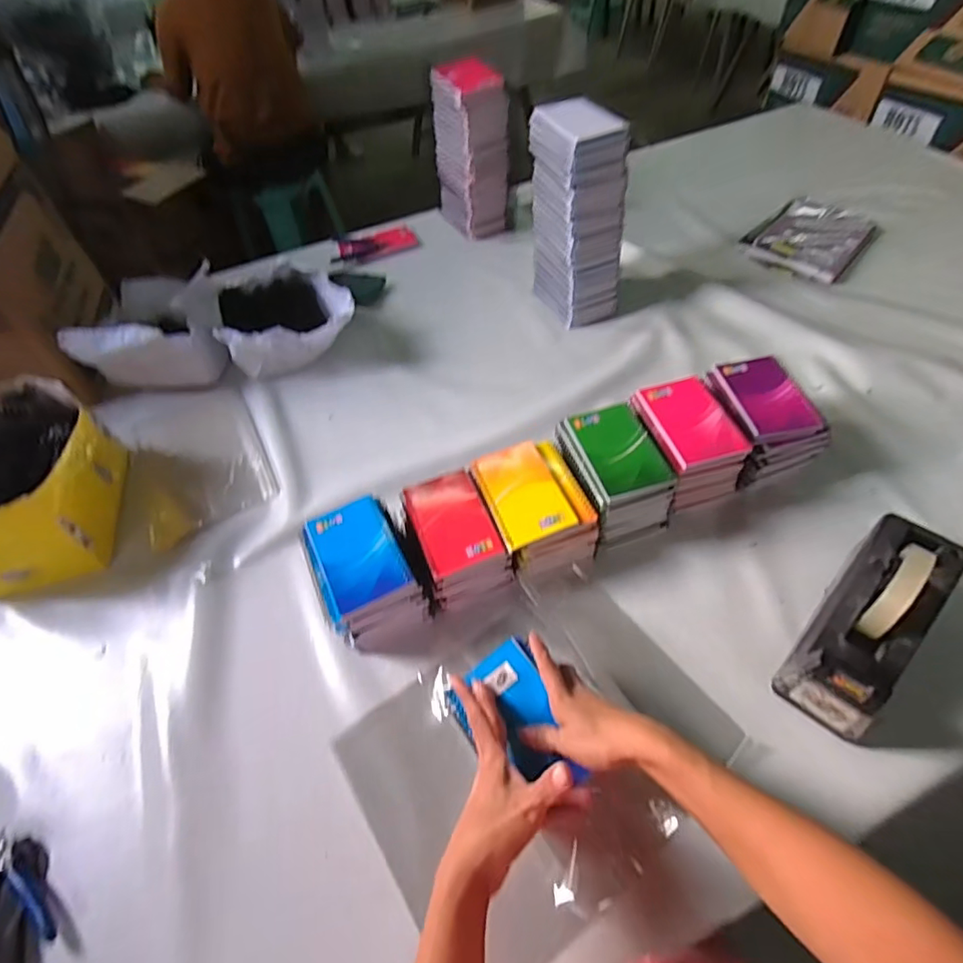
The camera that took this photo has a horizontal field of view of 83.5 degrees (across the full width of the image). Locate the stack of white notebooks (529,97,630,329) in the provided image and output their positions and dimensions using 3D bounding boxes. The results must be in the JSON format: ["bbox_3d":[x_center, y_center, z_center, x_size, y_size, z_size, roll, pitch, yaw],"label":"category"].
[{"bbox_3d":[0.147,-0.398,0.828,0.100,0.281,0.144,-26,56,-14],"label":"stack of white notebooks"}]

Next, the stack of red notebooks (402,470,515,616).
[{"bbox_3d":[-0.033,0.068,0.641,0.094,0.072,0.139,-19,55,-9],"label":"stack of red notebooks"}]

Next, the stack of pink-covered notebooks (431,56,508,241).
[{"bbox_3d":[-0.020,-0.599,0.995,0.093,0.270,0.124,-25,56,-13],"label":"stack of pink-covered notebooks"}]

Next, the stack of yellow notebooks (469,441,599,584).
[{"bbox_3d":[0.063,0.036,0.651,0.108,0.077,0.155,-19,54,-9],"label":"stack of yellow notebooks"}]

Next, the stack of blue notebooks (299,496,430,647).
[{"bbox_3d":[-0.132,0.103,0.611,0.104,0.080,0.144,-25,56,-13],"label":"stack of blue notebooks"}]

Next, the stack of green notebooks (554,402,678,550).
[{"bbox_3d":[0.160,-0.007,0.664,0.103,0.095,0.145,-17,54,-8],"label":"stack of green notebooks"}]

